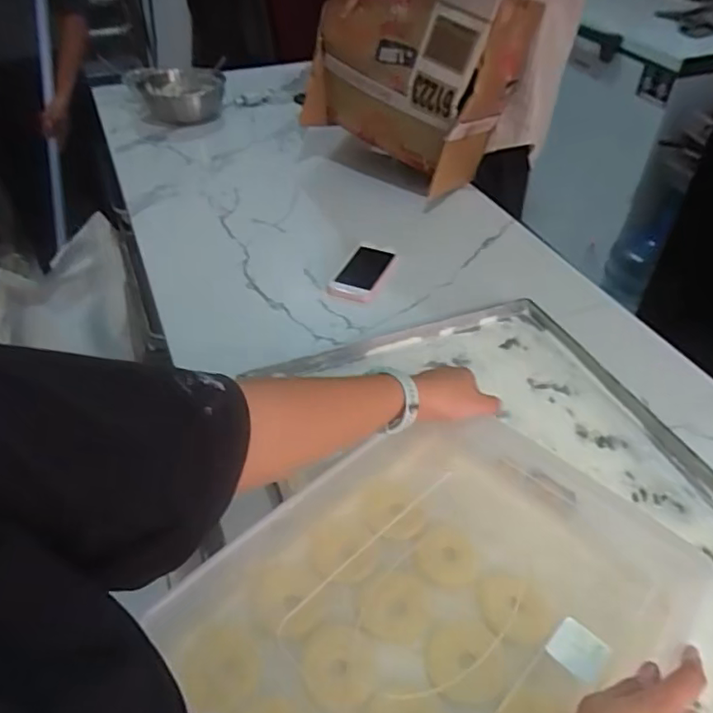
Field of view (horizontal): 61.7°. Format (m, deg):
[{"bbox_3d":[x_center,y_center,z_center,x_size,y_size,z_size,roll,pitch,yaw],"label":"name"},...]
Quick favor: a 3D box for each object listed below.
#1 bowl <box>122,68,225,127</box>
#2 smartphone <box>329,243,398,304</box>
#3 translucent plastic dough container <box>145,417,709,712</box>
[{"bbox_3d":[-0.418,-0.617,1.394,0.179,0.087,0.217,-26,48,-26],"label":"bowl"},{"bbox_3d":[0.012,-0.127,0.900,0.068,0.014,0.136,16,44,16],"label":"smartphone"},{"bbox_3d":[0.060,0.196,0.463,0.360,0.056,0.280,-33,52,-31],"label":"translucent plastic dough container"}]

